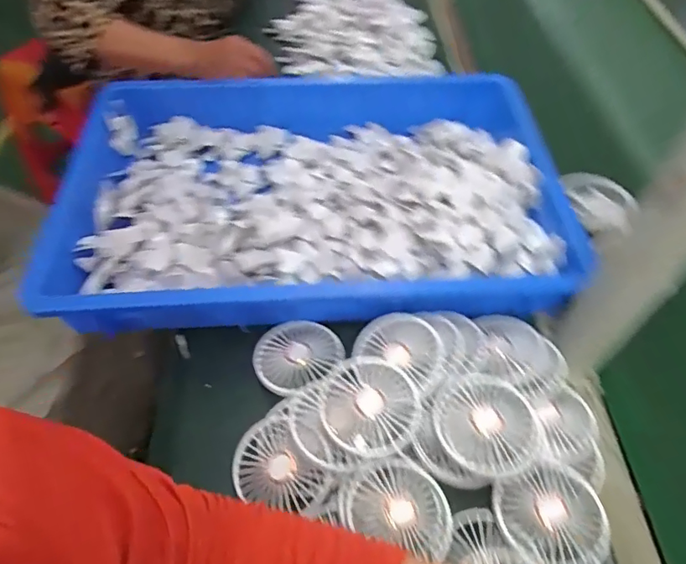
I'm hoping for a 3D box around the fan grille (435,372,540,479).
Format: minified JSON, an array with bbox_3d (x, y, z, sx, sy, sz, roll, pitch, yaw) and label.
[{"bbox_3d":[0.130,0.123,0.444,0.085,0.023,0.094,8,53,12],"label":"fan grille"}]

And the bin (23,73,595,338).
[{"bbox_3d":[-0.016,-0.122,0.619,0.591,0.088,0.395,-1,54,-4],"label":"bin"}]

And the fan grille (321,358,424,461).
[{"bbox_3d":[0.024,0.111,0.449,0.085,0.019,0.089,-2,58,3],"label":"fan grille"}]

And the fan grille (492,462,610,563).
[{"bbox_3d":[0.174,0.196,0.410,0.086,0.014,0.081,-17,56,-15],"label":"fan grille"}]

